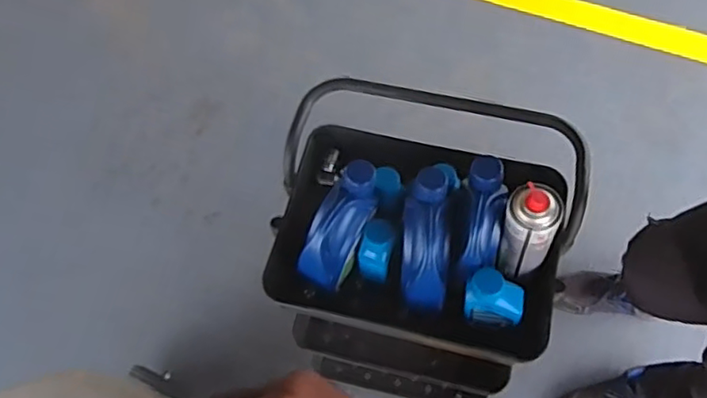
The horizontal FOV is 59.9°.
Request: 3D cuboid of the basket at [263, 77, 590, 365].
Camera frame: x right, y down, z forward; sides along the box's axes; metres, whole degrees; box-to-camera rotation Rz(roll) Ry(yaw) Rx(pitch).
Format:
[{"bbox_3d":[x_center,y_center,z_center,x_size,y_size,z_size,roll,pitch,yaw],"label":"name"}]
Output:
[{"bbox_3d":[0.091,0.016,0.834,0.391,0.210,0.305,14,67,9],"label":"basket"}]

